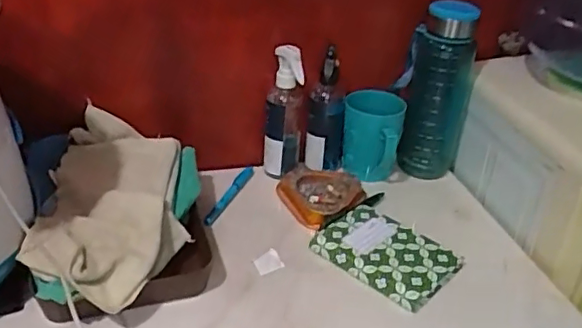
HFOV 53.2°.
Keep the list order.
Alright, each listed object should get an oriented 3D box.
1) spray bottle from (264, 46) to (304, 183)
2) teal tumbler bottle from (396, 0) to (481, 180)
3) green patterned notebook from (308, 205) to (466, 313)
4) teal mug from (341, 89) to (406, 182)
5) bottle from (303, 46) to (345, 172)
[{"bbox_3d":[-0.011,-0.066,0.787,0.049,0.180,0.038,0,32,-5],"label":"spray bottle"},{"bbox_3d":[0.202,-0.093,0.805,0.086,0.239,0.071,13,33,14],"label":"teal tumbler bottle"},{"bbox_3d":[0.112,0.102,0.686,0.150,0.013,0.108,27,39,32],"label":"green patterned notebook"},{"bbox_3d":[0.112,-0.043,0.815,0.078,0.095,0.071,9,32,9],"label":"teal mug"},{"bbox_3d":[0.048,-0.066,0.798,0.051,0.174,0.044,10,32,10],"label":"bottle"}]

